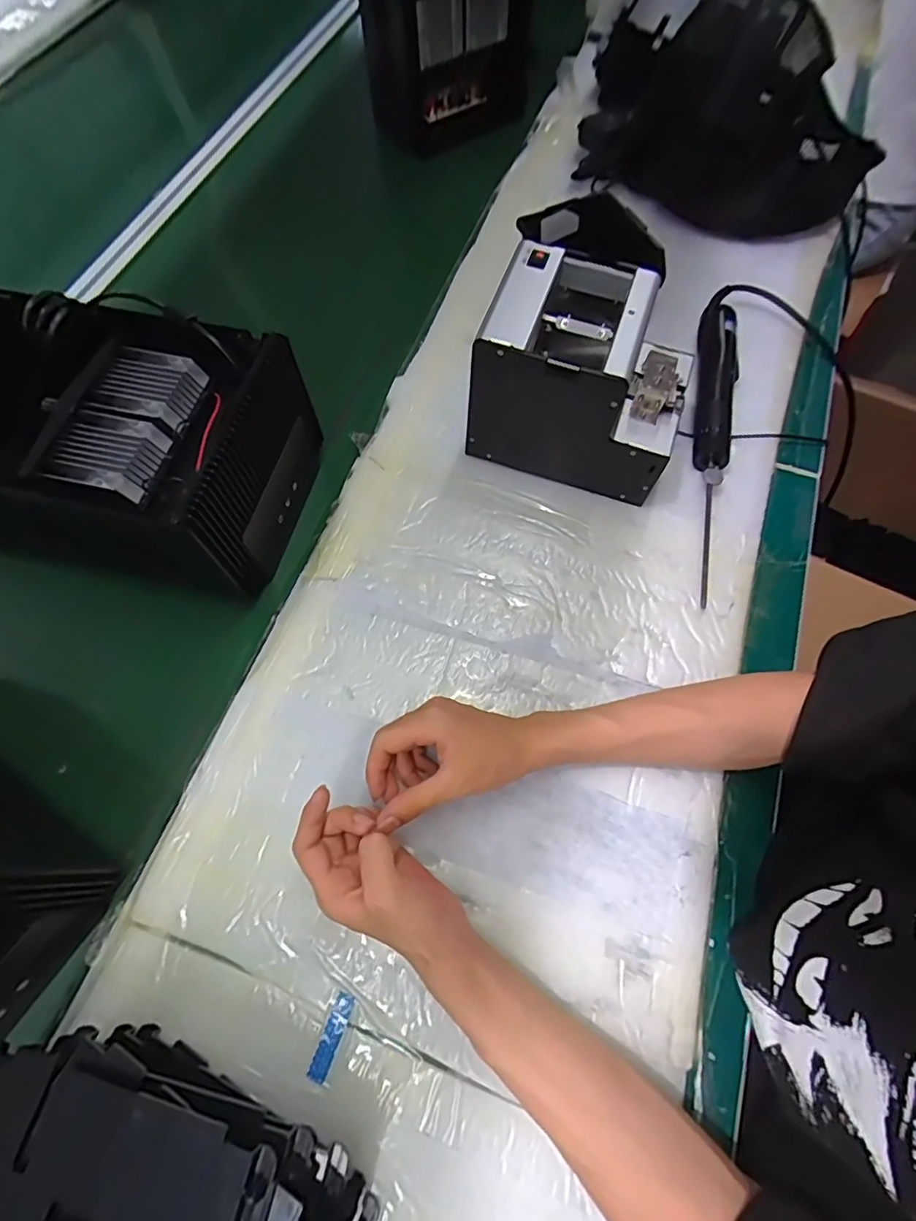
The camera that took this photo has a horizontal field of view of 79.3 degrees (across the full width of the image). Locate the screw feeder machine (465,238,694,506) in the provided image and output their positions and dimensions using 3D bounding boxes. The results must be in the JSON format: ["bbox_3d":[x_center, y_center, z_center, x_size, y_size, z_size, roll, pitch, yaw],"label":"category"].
[{"bbox_3d":[0.114,-0.206,0.496,0.171,0.145,0.123,19,65,9],"label":"screw feeder machine"}]

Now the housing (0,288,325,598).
[{"bbox_3d":[-0.323,-0.151,0.485,0.348,0.126,0.188,12,65,6],"label":"housing"}]

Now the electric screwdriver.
[{"bbox_3d":[0.247,-0.186,0.545,0.044,0.043,0.376,14,65,7],"label":"electric screwdriver"}]

